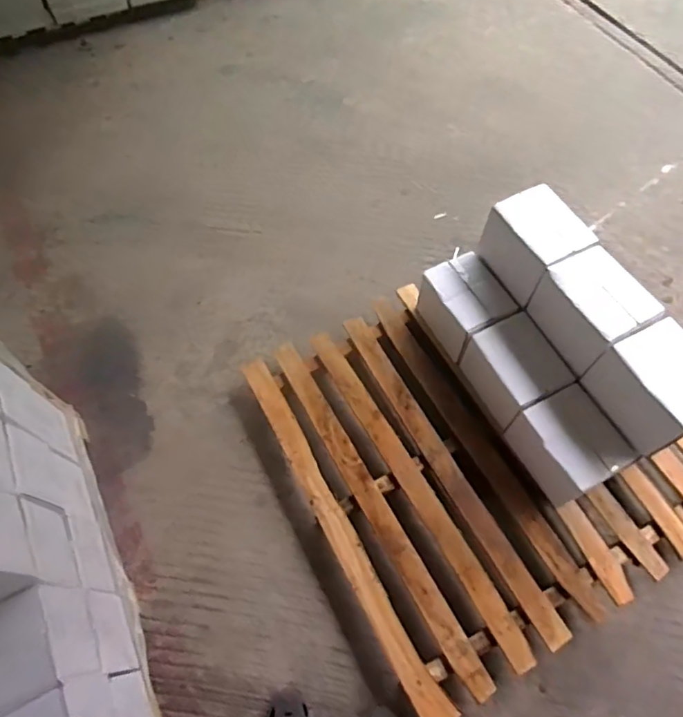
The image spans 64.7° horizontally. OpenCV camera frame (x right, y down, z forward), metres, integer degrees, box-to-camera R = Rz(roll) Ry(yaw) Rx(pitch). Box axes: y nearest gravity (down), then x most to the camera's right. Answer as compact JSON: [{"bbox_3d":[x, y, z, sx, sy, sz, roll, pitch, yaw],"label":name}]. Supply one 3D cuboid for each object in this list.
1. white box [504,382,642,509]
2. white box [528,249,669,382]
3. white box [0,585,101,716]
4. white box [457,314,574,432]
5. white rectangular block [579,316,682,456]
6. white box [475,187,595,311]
[{"bbox_3d":[0.557,0.215,1.340,0.176,0.175,0.236,-27,66,-13],"label":"white box"},{"bbox_3d":[0.613,-0.119,1.335,0.185,0.157,0.234,-26,66,-13],"label":"white box"},{"bbox_3d":[-0.608,0.559,0.990,0.234,0.176,0.170,-24,65,-12],"label":"white box"},{"bbox_3d":[0.453,0.032,1.443,0.162,0.185,0.232,-24,65,-12],"label":"white box"},{"bbox_3d":[0.718,0.067,1.229,0.184,0.165,0.241,-27,66,-13],"label":"white rectangular block"},{"bbox_3d":[0.495,-0.297,1.407,0.202,0.151,0.229,-28,66,-13],"label":"white box"}]

